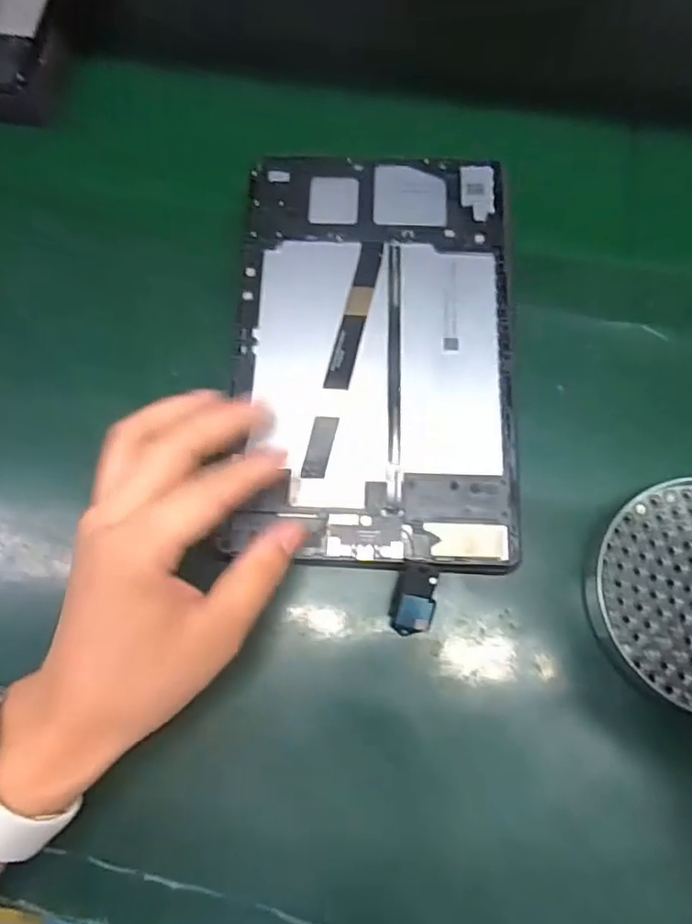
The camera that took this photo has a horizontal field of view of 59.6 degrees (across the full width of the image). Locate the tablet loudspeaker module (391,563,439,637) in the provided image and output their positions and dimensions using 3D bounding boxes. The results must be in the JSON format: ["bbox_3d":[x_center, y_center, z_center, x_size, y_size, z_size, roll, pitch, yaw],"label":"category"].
[{"bbox_3d":[0.035,0.070,0.303,0.020,0.007,0.041,9,111,4],"label":"tablet loudspeaker module"}]

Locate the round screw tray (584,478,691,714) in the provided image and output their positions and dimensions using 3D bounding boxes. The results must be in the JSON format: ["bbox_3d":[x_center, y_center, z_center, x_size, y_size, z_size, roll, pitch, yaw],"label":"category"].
[{"bbox_3d":[0.178,0.064,0.308,0.100,0.016,0.114,17,73,6],"label":"round screw tray"}]

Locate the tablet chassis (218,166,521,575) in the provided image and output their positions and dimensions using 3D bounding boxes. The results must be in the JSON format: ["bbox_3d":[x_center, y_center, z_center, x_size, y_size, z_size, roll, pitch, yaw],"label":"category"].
[{"bbox_3d":[0.017,-0.065,0.329,0.147,0.012,0.237,2,75,2],"label":"tablet chassis"}]

